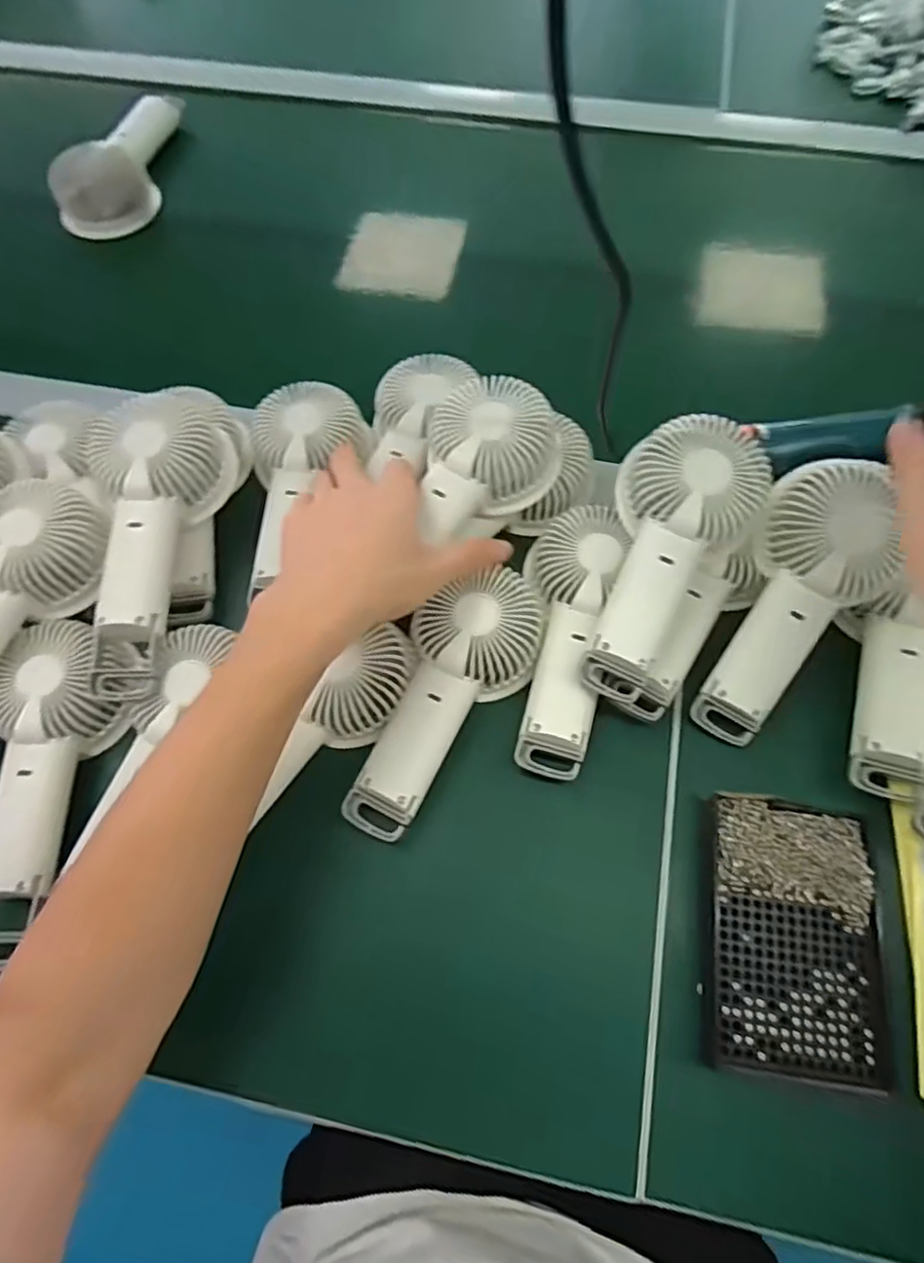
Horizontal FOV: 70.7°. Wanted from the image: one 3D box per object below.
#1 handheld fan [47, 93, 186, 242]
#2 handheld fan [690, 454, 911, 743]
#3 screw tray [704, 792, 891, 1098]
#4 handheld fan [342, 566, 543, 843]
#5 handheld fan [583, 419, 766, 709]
[{"bbox_3d":[-0.323,-0.453,0.623,0.065,0.059,0.165,13,69,7],"label":"handheld fan"},{"bbox_3d":[0.204,-0.014,0.399,0.074,0.036,0.177,24,98,11],"label":"handheld fan"},{"bbox_3d":[0.182,0.167,0.363,0.089,0.023,0.138,8,68,5],"label":"screw tray"},{"bbox_3d":[-0.005,0.043,0.405,0.087,0.043,0.179,22,70,10],"label":"handheld fan"},{"bbox_3d":[0.124,-0.043,0.402,0.083,0.038,0.174,22,86,10],"label":"handheld fan"}]

